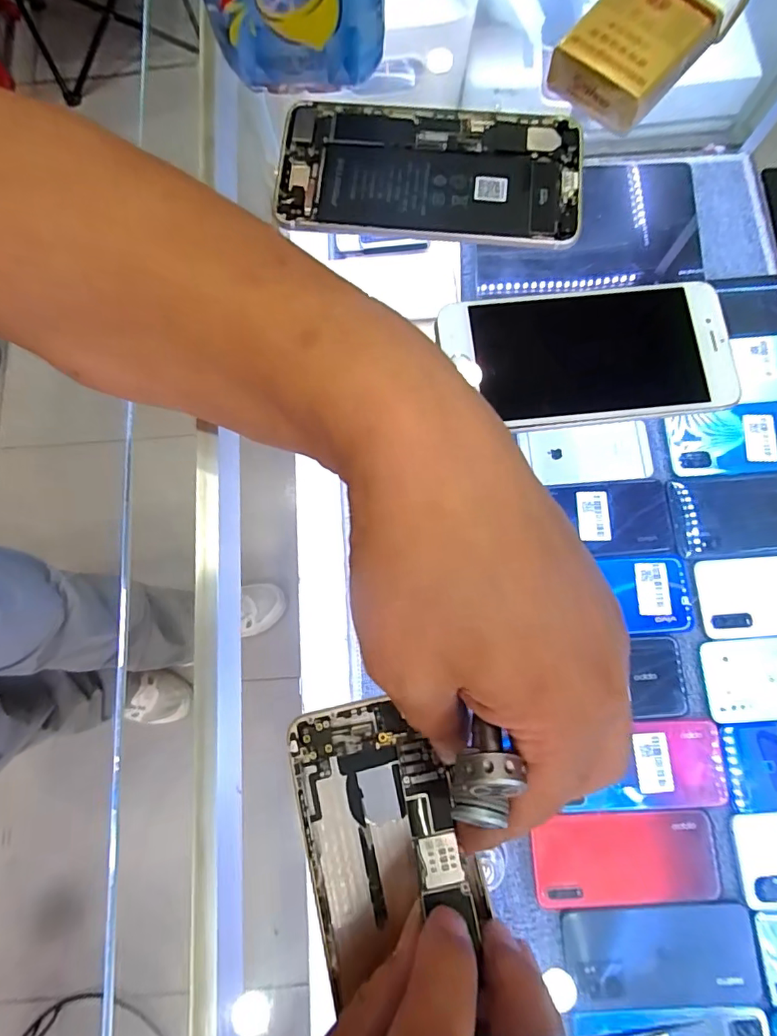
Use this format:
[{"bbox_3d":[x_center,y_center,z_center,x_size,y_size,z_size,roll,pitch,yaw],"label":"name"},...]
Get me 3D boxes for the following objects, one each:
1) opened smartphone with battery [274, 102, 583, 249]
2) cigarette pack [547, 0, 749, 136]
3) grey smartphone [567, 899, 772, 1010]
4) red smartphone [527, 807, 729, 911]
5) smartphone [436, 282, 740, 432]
[{"bbox_3d":[0.021,-0.180,0.255,0.154,0.008,0.078,6,79,3],"label":"opened smartphone with battery"},{"bbox_3d":[0.136,-0.252,0.252,0.054,0.028,0.093,42,83,9],"label":"cigarette pack"},{"bbox_3d":[0.239,0.378,0.421,0.165,0.015,0.071,-2,79,1],"label":"grey smartphone"},{"bbox_3d":[0.215,0.306,0.439,0.164,0.009,0.078,-5,79,0],"label":"red smartphone"},{"bbox_3d":[0.093,-0.076,0.229,0.129,0.005,0.066,-6,79,0],"label":"smartphone"}]

